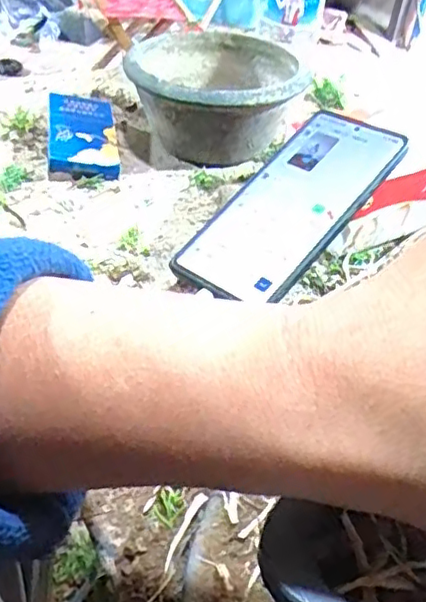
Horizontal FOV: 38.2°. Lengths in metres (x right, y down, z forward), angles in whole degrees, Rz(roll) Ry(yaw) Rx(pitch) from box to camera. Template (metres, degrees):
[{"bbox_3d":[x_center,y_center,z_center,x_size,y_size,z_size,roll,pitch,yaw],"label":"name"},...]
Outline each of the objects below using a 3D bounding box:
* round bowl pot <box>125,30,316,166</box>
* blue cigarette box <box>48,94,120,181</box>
[{"bbox_3d":[0.000,-0.174,0.531,0.136,0.072,0.136,4,43,-4],"label":"round bowl pot"},{"bbox_3d":[-0.109,-0.142,0.514,0.055,0.031,0.096,-3,44,-11],"label":"blue cigarette box"}]

